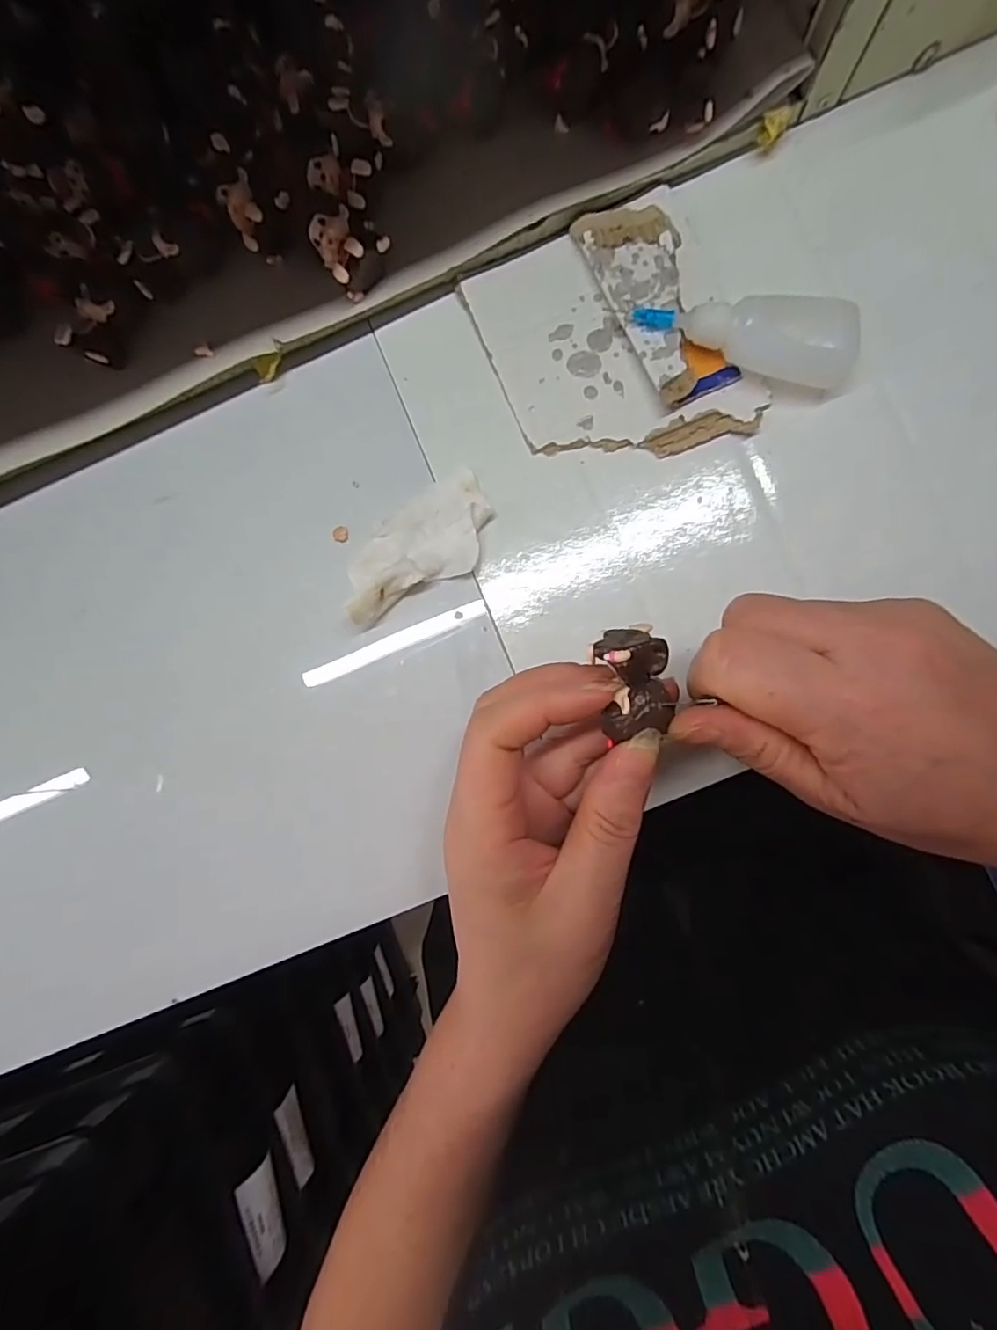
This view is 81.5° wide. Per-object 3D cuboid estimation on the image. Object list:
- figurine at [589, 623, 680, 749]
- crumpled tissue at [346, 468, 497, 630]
[{"bbox_3d":[0.045,0.005,0.189,0.025,0.017,0.036,-12,89,2],"label":"figurine"},{"bbox_3d":[-0.037,-0.054,0.254,0.073,0.018,0.043,-28,87,2],"label":"crumpled tissue"}]

